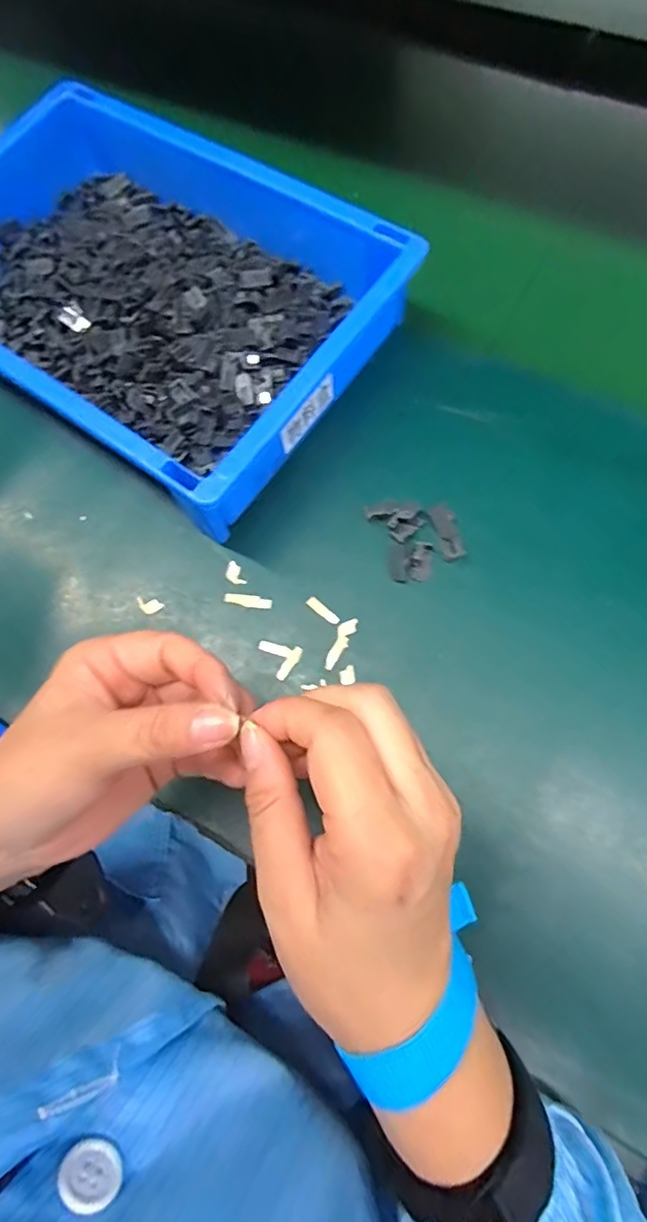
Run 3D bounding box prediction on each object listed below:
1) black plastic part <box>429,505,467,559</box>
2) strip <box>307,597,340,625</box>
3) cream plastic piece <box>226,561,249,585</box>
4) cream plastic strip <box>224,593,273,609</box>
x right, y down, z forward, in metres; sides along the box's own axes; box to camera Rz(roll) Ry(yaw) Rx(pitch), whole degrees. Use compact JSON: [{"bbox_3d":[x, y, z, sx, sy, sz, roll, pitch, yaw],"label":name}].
[{"bbox_3d":[0.075,-0.047,0.331,0.013,0.008,0.033,-18,72,0],"label":"black plastic part"},{"bbox_3d":[0.000,0.000,0.327,0.023,0.004,0.006,40,80,15],"label":"strip"},{"bbox_3d":[-0.056,-0.023,0.341,0.010,0.004,0.017,-23,72,-2],"label":"cream plastic piece"},{"bbox_3d":[-0.047,-0.007,0.335,0.030,0.004,0.008,8,74,8],"label":"cream plastic strip"}]

